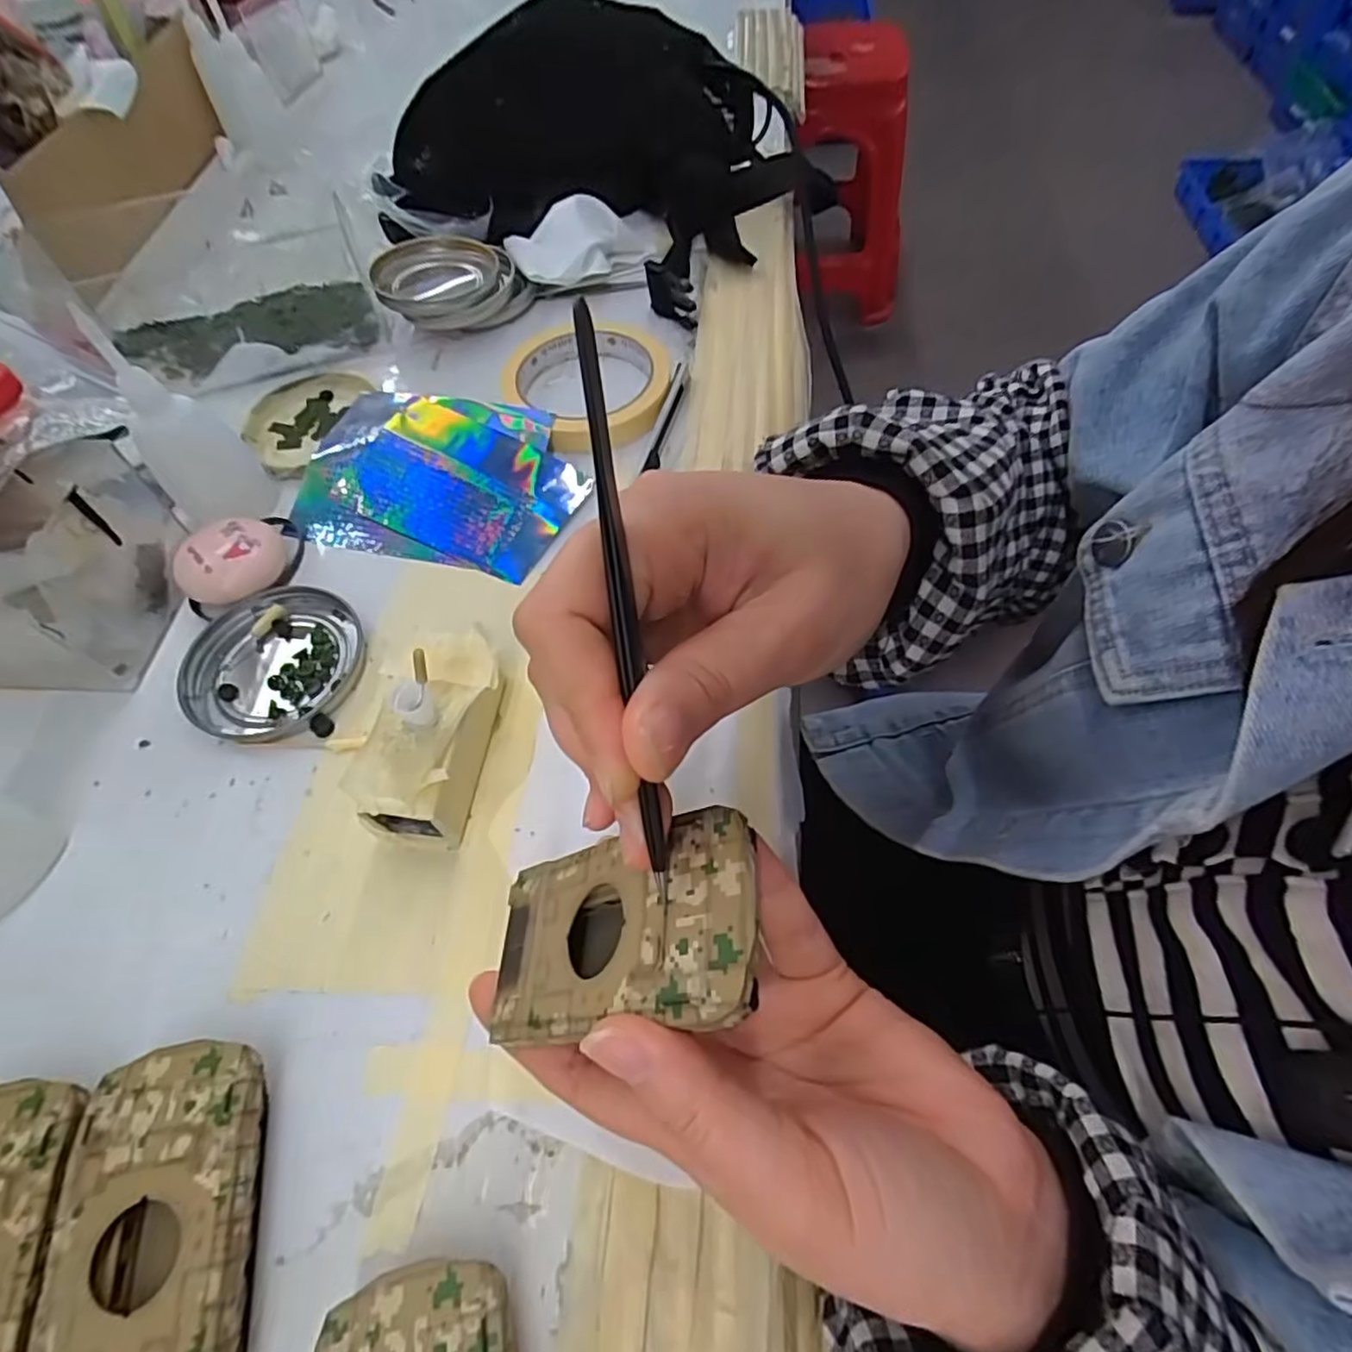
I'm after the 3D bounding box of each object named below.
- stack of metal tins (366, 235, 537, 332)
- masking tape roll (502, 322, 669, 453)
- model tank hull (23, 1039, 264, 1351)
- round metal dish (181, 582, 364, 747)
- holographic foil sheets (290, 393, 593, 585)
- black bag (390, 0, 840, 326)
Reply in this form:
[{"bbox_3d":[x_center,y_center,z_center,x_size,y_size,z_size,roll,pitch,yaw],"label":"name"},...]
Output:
[{"bbox_3d":[-0.147,-0.258,0.444,0.089,0.028,0.083,-24,61,-11],"label":"stack of metal tins"},{"bbox_3d":[-0.052,-0.171,0.397,0.098,0.015,0.091,-1,60,2],"label":"masking tape roll"},{"bbox_3d":[-0.150,0.164,0.202,0.054,0.025,0.095,-11,60,-4],"label":"model tank hull"},{"bbox_3d":[-0.187,-0.006,0.314,0.079,0.008,0.076,-1,60,2],"label":"round metal dish"},{"bbox_3d":[-0.125,-0.109,0.365,0.150,0.014,0.102,12,61,9],"label":"holographic foil sheets"},{"bbox_3d":[-0.056,-0.387,0.477,0.295,0.091,0.198,30,65,19],"label":"black bag"}]

